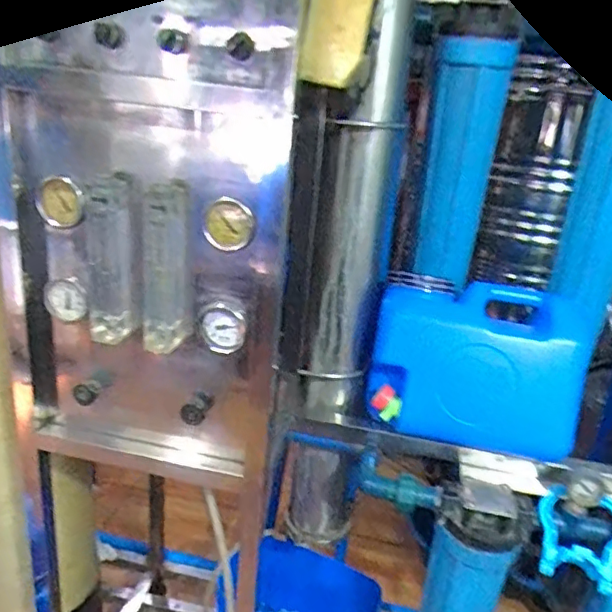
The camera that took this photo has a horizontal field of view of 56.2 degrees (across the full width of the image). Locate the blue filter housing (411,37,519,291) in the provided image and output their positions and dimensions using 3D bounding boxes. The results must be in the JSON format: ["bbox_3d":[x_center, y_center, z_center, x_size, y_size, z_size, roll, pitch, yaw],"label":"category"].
[{"bbox_3d":[0.254,-0.227,0.940,0.106,0.372,0.094,11,21,18],"label":"blue filter housing"}]

